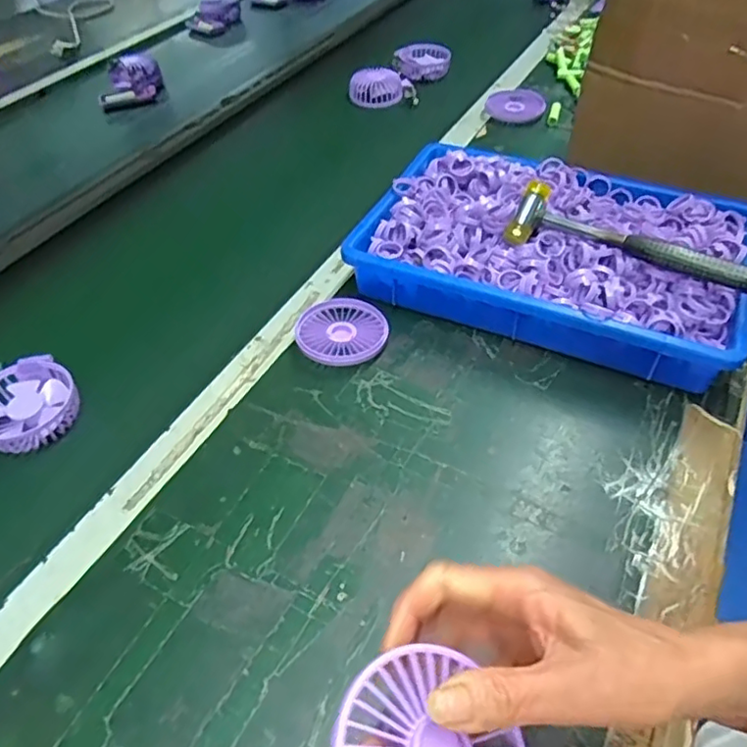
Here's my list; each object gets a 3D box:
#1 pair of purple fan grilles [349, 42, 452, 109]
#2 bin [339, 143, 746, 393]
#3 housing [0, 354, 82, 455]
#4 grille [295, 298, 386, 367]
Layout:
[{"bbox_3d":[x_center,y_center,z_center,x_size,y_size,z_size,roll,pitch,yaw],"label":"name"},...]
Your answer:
[{"bbox_3d":[0.050,-0.508,1.038,0.117,0.060,0.196,15,50,18],"label":"pair of purple fan grilles"},{"bbox_3d":[0.178,-0.127,0.615,0.364,0.083,0.230,19,50,19],"label":"bin"},{"bbox_3d":[-0.321,0.028,0.554,0.089,0.025,0.090,-1,47,1],"label":"housing"},{"bbox_3d":[-0.031,-0.039,0.584,0.086,0.021,0.086,-1,47,1],"label":"grille"}]

